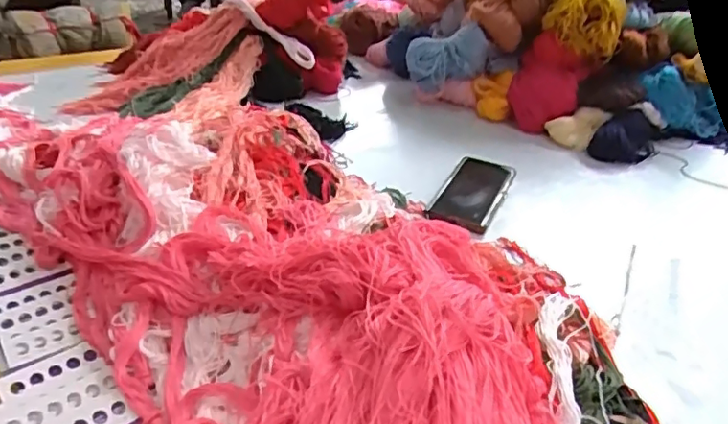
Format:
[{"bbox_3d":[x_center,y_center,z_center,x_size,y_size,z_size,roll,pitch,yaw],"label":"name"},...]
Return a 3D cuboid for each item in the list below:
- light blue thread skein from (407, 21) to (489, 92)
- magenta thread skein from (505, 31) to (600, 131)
[{"bbox_3d":[0.136,-0.249,0.948,0.123,0.094,0.048,-3,33,-10],"label":"light blue thread skein"},{"bbox_3d":[0.291,-0.195,0.909,0.115,0.133,0.073,14,34,15],"label":"magenta thread skein"}]

